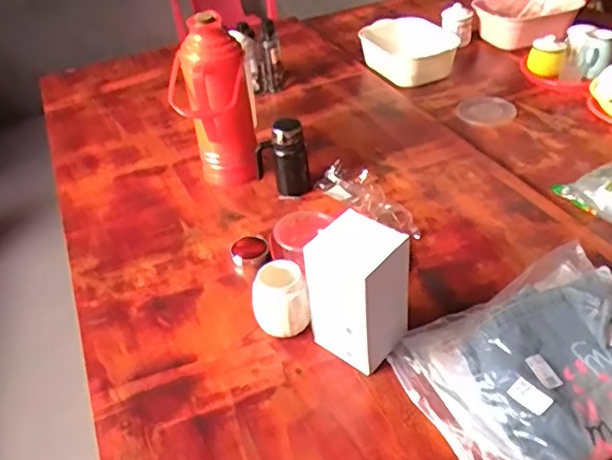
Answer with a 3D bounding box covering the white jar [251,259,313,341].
[{"bbox_3d":[-0.040,0.116,0.926,0.080,0.103,0.083,-4,38,3],"label":"white jar"}]

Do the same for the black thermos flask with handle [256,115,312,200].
[{"bbox_3d":[-0.049,-0.150,1.223,0.110,0.160,0.061,-11,38,-7],"label":"black thermos flask with handle"}]

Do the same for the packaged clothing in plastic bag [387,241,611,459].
[{"bbox_3d":[0.362,0.175,0.829,0.423,0.070,0.294,-20,40,-18],"label":"packaged clothing in plastic bag"}]

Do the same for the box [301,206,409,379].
[{"bbox_3d":[0.074,0.083,0.848,0.120,0.209,0.103,28,49,36],"label":"box"}]

